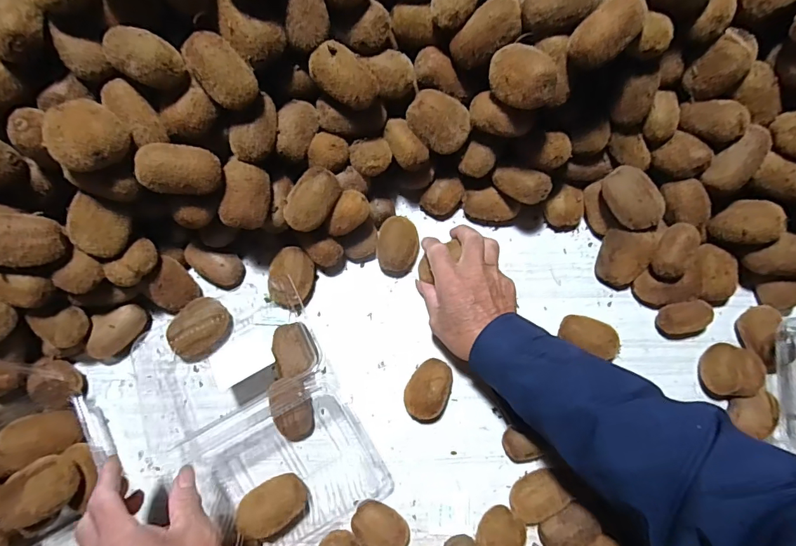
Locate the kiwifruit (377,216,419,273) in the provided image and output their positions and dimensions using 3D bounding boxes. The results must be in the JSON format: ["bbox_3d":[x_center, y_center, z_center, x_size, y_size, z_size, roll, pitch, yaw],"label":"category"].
[{"bbox_3d":[0.001,-0.032,0.512,0.048,0.039,0.061,1,77,-1],"label":"kiwifruit"}]

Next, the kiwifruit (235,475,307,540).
[{"bbox_3d":[-0.121,0.226,0.436,0.064,0.046,0.044,-37,80,-8],"label":"kiwifruit"}]

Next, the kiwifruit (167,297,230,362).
[{"bbox_3d":[-0.217,0.061,0.482,0.062,0.038,0.057,0,77,-1],"label":"kiwifruit"}]

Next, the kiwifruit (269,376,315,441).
[{"bbox_3d":[-0.110,0.143,0.464,0.038,0.034,0.063,-7,77,-2],"label":"kiwifruit"}]

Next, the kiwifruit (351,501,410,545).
[{"bbox_3d":[-0.016,0.257,0.441,0.060,0.036,0.043,37,79,7],"label":"kiwifruit"}]

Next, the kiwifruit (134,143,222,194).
[{"bbox_3d":[-0.200,-0.094,0.405,0.069,0.035,0.043,2,92,-25],"label":"kiwifruit"}]

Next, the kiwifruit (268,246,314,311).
[{"bbox_3d":[-0.121,0.005,0.495,0.046,0.044,0.065,12,77,2],"label":"kiwifruit"}]

